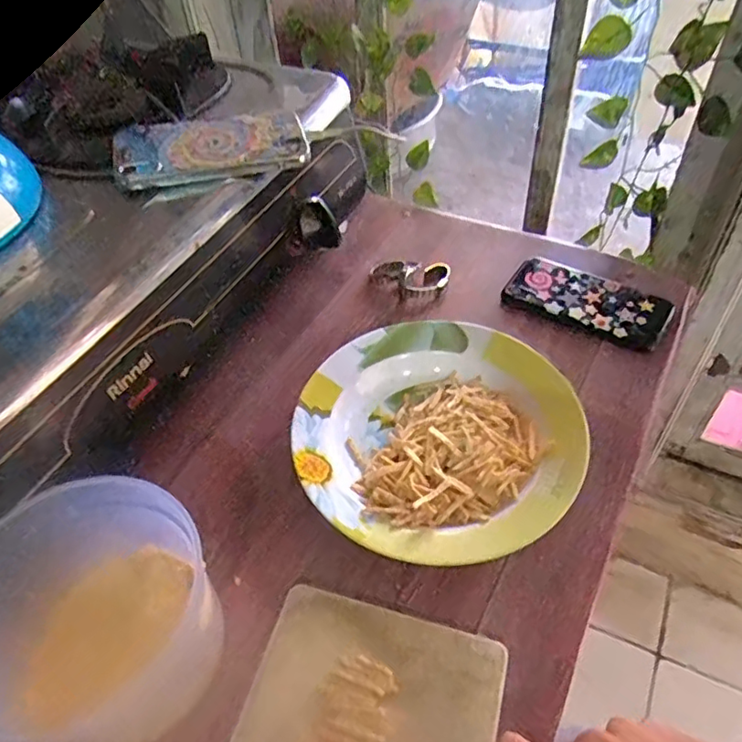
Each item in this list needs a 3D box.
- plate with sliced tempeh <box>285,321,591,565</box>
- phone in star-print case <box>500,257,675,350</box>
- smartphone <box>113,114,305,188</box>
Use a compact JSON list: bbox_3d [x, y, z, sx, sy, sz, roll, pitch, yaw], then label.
[{"bbox_3d":[0.055,0.044,0.476,0.213,0.023,0.219,-2,50,3],"label":"plate with sliced tempeh"},{"bbox_3d":[0.207,-0.068,0.577,0.146,0.013,0.071,25,56,23],"label":"phone in star-print case"},{"bbox_3d":[-0.128,-0.183,0.487,0.146,0.015,0.078,-11,50,-5],"label":"smartphone"}]

